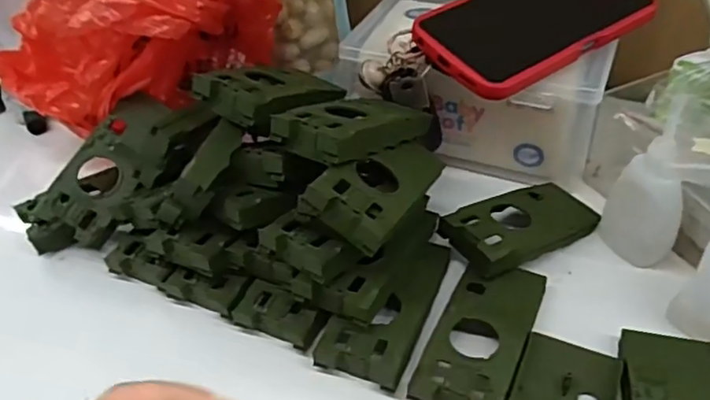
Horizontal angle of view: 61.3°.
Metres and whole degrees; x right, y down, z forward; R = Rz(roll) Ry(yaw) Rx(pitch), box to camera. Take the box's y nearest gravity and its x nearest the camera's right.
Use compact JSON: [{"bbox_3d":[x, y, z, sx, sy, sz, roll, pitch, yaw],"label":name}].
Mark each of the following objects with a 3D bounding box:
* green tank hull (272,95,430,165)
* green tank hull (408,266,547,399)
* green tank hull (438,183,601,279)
[{"bbox_3d":[0.004,-0.043,0.348,0.103,0.018,0.049,-17,42,-43],"label":"green tank hull"},{"bbox_3d":[0.070,0.071,0.326,0.045,0.022,0.104,16,45,21],"label":"green tank hull"},{"bbox_3d":[0.107,0.015,0.379,0.104,0.018,0.047,-18,45,-30],"label":"green tank hull"}]

